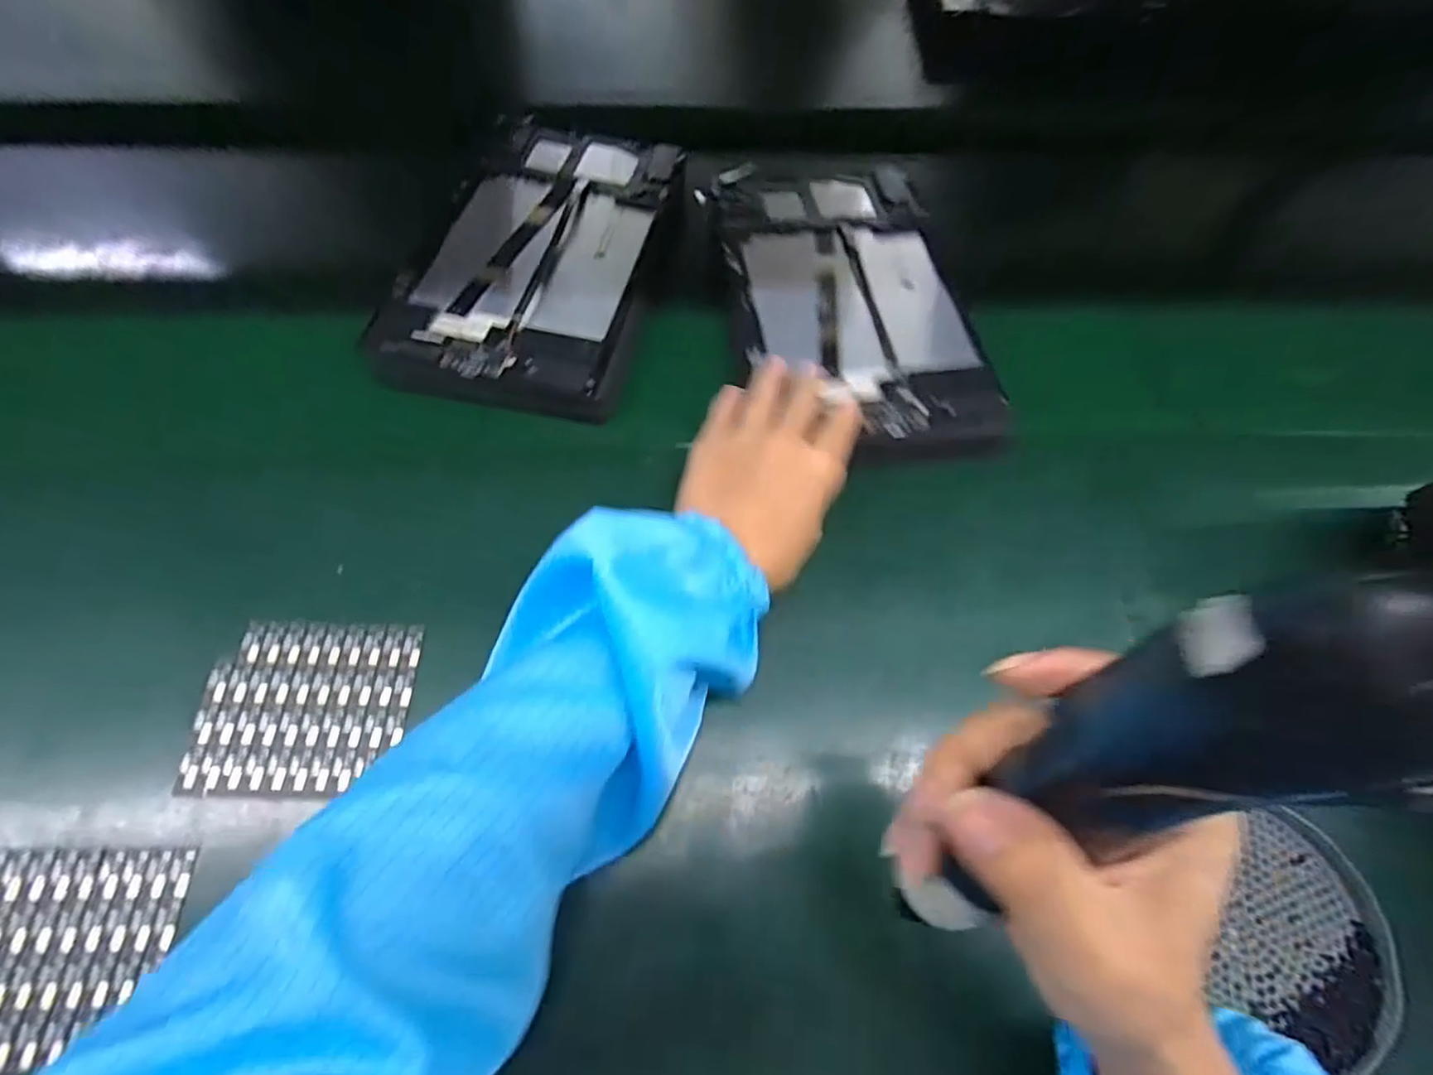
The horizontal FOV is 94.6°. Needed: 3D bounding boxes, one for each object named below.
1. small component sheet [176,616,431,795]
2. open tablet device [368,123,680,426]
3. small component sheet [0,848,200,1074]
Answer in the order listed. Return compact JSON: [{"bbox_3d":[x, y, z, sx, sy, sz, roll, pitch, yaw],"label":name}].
[{"bbox_3d":[-0.202,0.082,0.325,0.095,0.008,0.084,2,63,-1],"label":"small component sheet"},{"bbox_3d":[-0.120,-0.196,0.452,0.150,0.020,0.254,10,63,3],"label":"open tablet device"},{"bbox_3d":[-0.281,0.176,0.279,0.095,0.010,0.081,0,63,-2],"label":"small component sheet"}]

